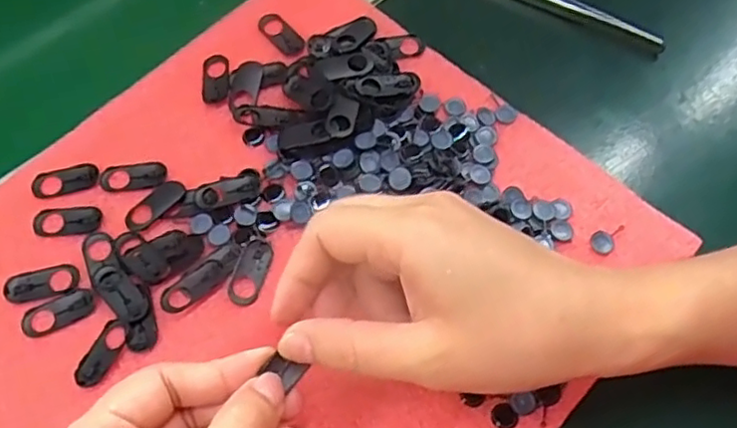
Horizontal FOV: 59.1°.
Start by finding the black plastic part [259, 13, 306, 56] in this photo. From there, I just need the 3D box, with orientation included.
[{"bbox_3d":[-0.048,-0.098,0.355,0.013,0.005,0.033,-39,70,-16],"label":"black plastic part"}]

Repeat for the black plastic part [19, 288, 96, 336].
[{"bbox_3d":[-0.138,0.044,0.291,0.031,0.005,0.013,-26,67,-12],"label":"black plastic part"}]

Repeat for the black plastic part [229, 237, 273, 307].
[{"bbox_3d":[-0.054,0.026,0.296,0.014,0.004,0.032,16,65,8],"label":"black plastic part"}]

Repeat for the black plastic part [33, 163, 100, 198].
[{"bbox_3d":[-0.147,-0.017,0.314,0.031,0.004,0.014,-13,65,-6],"label":"black plastic part"}]

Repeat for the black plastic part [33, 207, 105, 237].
[{"bbox_3d":[-0.142,0.003,0.307,0.030,0.004,0.014,-8,64,-3],"label":"black plastic part"}]

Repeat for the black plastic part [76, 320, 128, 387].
[{"bbox_3d":[-0.115,0.060,0.280,0.012,0.004,0.030,21,66,11],"label":"black plastic part"}]

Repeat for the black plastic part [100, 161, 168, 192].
[{"bbox_3d":[-0.115,-0.019,0.317,0.031,0.004,0.014,-8,64,-3],"label":"black plastic part"}]

